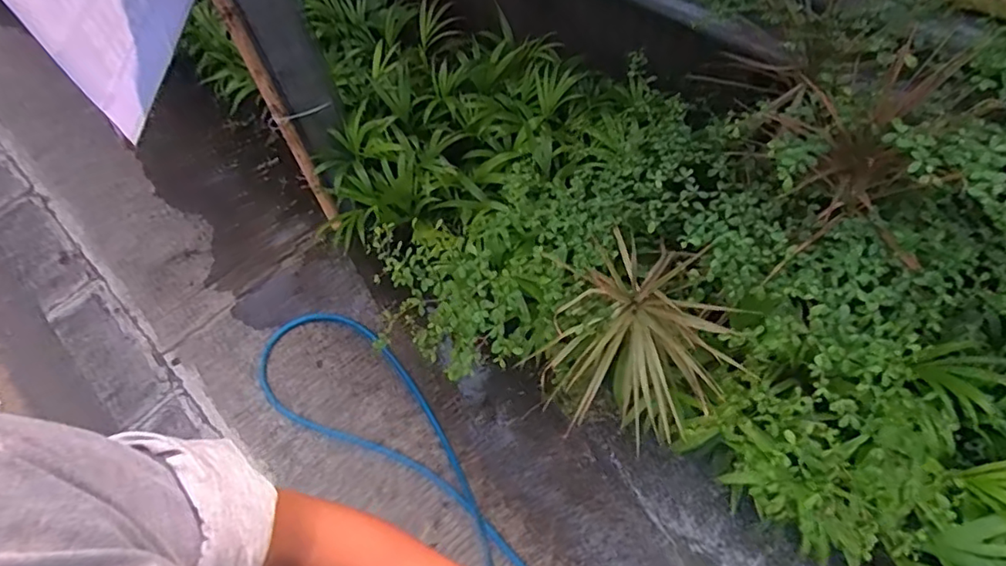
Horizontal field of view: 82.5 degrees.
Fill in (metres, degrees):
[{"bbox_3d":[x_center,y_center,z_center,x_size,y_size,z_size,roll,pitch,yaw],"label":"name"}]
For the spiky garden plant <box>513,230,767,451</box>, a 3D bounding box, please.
[{"bbox_3d":[0.233,0.097,1.064,0.283,0.266,0.343,-37,63,-17],"label":"spiky garden plant"}]

